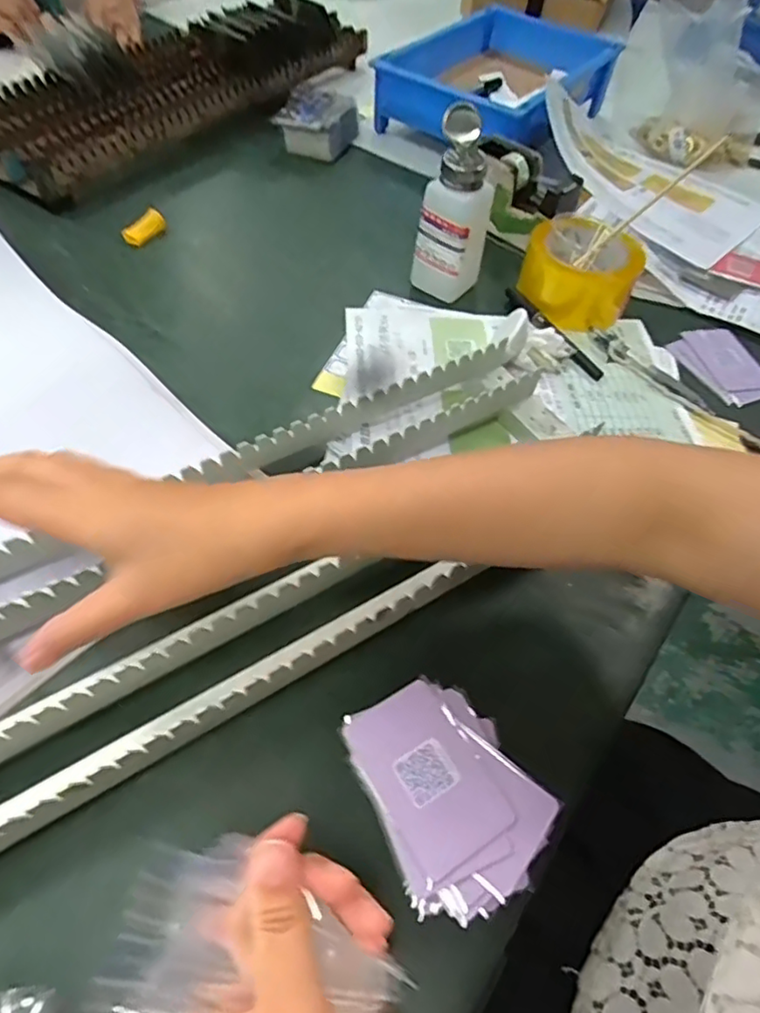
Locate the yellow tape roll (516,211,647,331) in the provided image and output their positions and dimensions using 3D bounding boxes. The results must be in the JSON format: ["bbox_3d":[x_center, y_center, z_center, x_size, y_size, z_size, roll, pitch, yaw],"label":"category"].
[{"bbox_3d":[0.194,-0.227,0.596,0.093,0.080,0.093,-1,52,1],"label":"yellow tape roll"}]

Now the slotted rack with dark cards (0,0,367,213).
[{"bbox_3d":[-0.263,-0.555,0.765,0.207,0.084,0.544,32,57,16],"label":"slotted rack with dark cards"}]

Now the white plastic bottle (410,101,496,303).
[{"bbox_3d":[0.070,-0.271,0.561,0.064,0.148,0.056,35,58,18],"label":"white plastic bottle"}]

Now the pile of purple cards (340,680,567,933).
[{"bbox_3d":[0.036,0.153,0.326,0.083,0.038,0.108,-25,60,-21],"label":"pile of purple cards"}]

